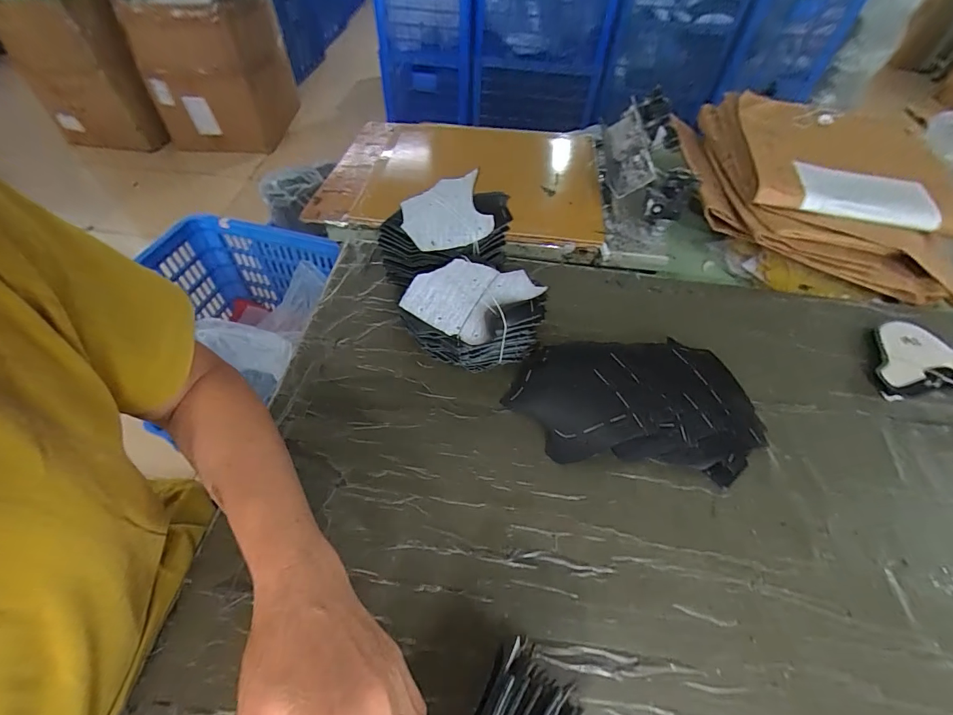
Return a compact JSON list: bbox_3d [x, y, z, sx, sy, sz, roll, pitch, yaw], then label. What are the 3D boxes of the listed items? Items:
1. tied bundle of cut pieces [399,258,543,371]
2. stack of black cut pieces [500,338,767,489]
[{"bbox_3d":[-0.001,-0.042,0.469,0.138,0.093,0.099,21,56,12],"label":"tied bundle of cut pieces"},{"bbox_3d":[0.171,0.038,0.453,0.263,0.052,0.158,8,54,2],"label":"stack of black cut pieces"}]

